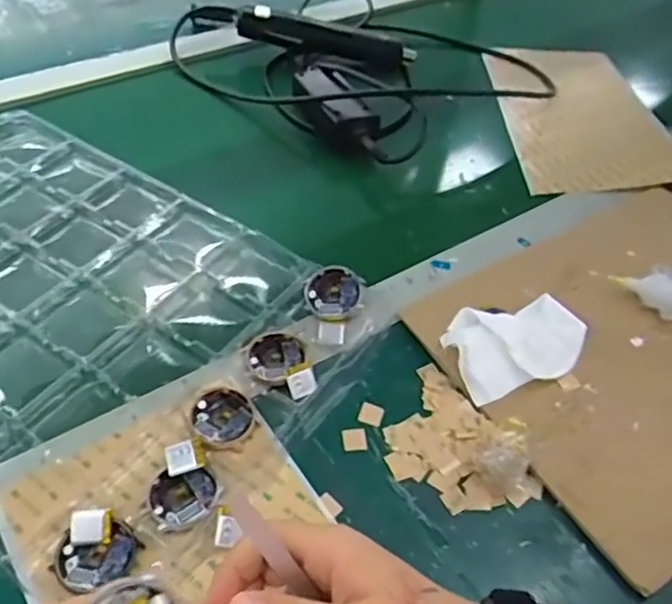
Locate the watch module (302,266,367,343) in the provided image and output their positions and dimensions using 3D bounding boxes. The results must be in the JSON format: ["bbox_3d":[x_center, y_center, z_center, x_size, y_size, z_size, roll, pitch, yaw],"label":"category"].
[{"bbox_3d":[-0.003,0.002,0.506,0.045,0.007,0.064,1,63,15],"label":"watch module"}]

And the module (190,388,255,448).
[{"bbox_3d":[-0.076,0.078,0.440,0.038,0.009,0.042,-17,52,-20],"label":"module"}]

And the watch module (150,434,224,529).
[{"bbox_3d":[-0.096,0.114,0.404,0.041,0.015,0.050,-20,53,-22],"label":"watch module"}]

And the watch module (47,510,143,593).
[{"bbox_3d":[-0.139,0.143,0.373,0.043,0.015,0.042,23,50,14],"label":"watch module"}]

